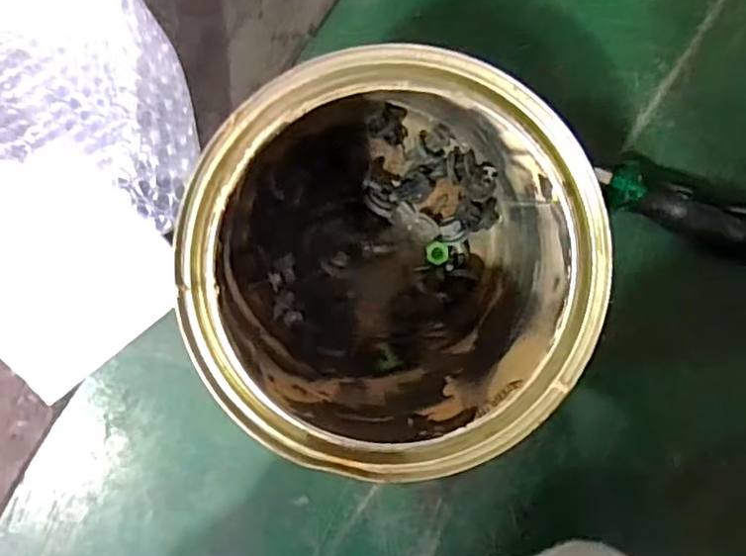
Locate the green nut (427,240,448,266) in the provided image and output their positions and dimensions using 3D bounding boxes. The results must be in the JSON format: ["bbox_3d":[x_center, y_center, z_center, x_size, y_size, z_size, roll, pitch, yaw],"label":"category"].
[{"bbox_3d":[0.037,-0.015,0.389,0.012,0.009,0.013,-1,98,-5],"label":"green nut"}]

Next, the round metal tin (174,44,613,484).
[{"bbox_3d":[0.002,-0.011,0.318,0.154,0.150,0.157,-1,98,-5],"label":"round metal tin"}]

